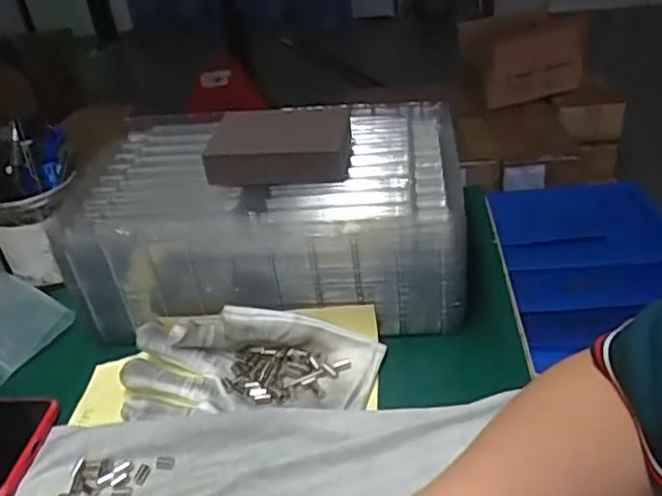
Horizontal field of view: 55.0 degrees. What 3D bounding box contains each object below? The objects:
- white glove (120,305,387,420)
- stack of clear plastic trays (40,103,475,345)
[{"bbox_3d":[-0.055,0.076,0.425,0.173,0.039,0.071,-1,35,6],"label":"white glove"},{"bbox_3d":[-0.044,-0.022,0.501,0.287,0.113,0.171,0,35,8],"label":"stack of clear plastic trays"}]

